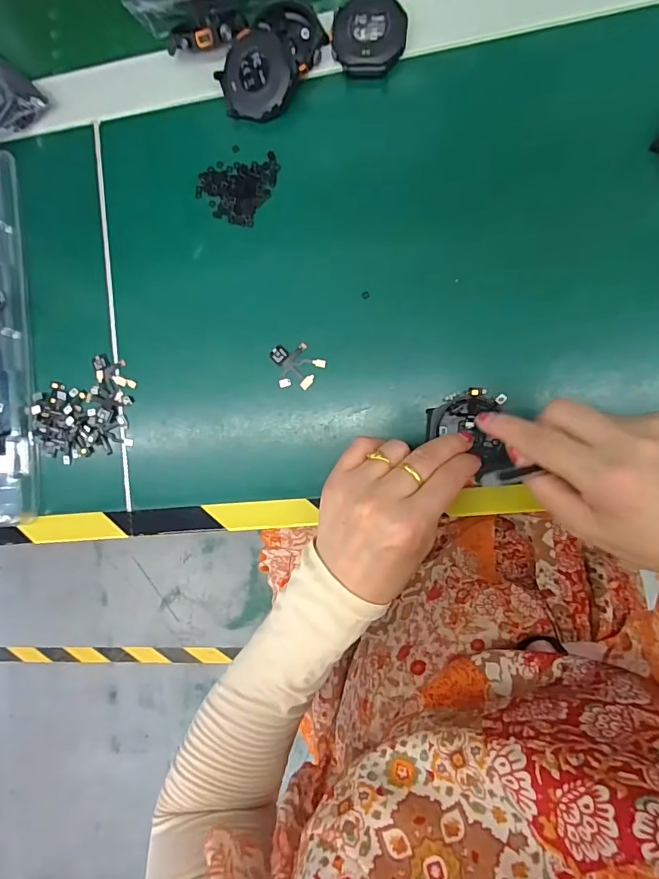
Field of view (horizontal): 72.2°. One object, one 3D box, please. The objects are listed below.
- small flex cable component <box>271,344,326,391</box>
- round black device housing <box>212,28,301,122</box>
[{"bbox_3d":[-0.025,-0.050,0.305,0.035,0.004,0.031,39,95,6],"label":"small flex cable component"},{"bbox_3d":[-0.049,-0.238,0.299,0.050,0.010,0.050,6,109,17],"label":"round black device housing"}]

